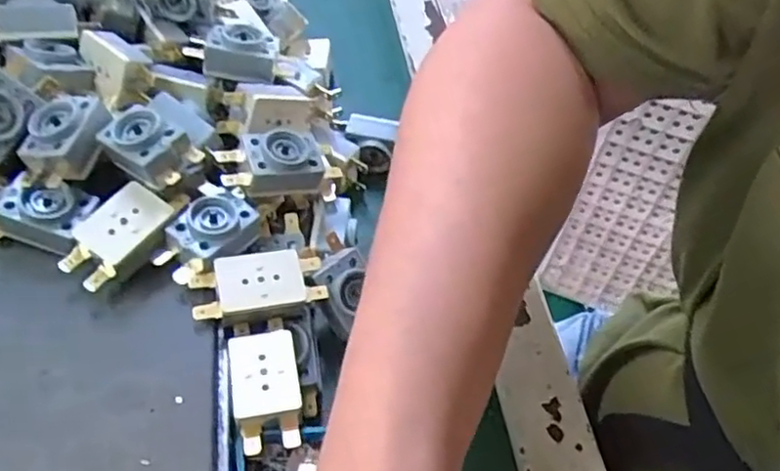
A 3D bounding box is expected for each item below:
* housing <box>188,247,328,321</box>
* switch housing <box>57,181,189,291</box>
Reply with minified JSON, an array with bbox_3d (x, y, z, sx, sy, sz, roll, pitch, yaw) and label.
[{"bbox_3d":[-0.059,0.022,0.296,0.058,0.015,0.025,-12,54,-15],"label":"housing"},{"bbox_3d":[-0.120,0.000,0.300,0.027,0.026,0.057,37,57,21],"label":"switch housing"}]

